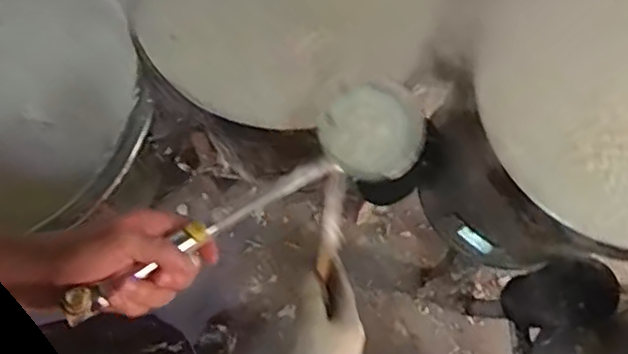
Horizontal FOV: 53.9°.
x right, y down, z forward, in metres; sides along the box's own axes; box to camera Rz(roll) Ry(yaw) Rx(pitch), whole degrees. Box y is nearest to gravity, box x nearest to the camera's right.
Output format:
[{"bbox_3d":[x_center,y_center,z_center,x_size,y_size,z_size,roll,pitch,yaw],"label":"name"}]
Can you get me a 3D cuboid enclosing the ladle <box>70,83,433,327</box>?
[{"bbox_3d":[-0.038,0.015,0.506,0.353,0.055,0.091,-31,77,-35],"label":"ladle"}]

